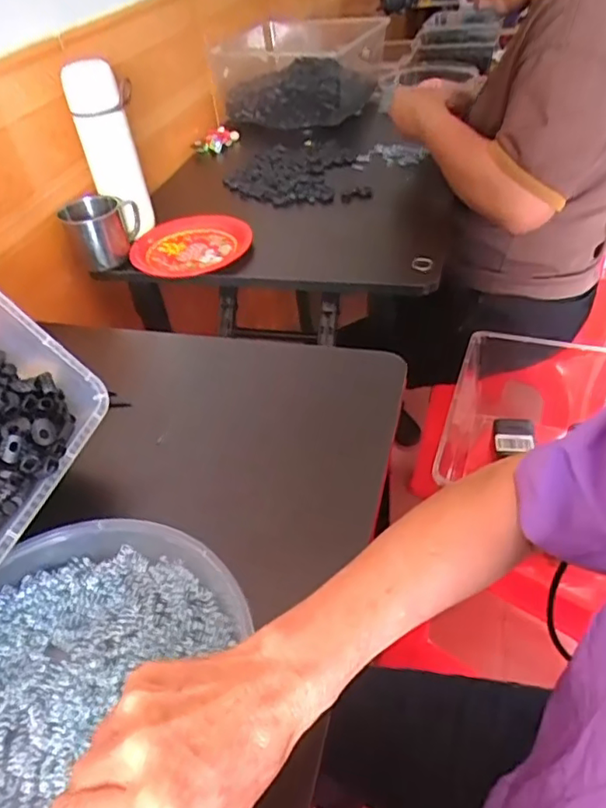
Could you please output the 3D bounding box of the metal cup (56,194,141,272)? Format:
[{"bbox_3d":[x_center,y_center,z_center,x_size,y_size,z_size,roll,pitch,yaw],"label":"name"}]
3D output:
[{"bbox_3d":[-0.280,-0.246,0.823,0.100,0.081,0.090,-15,43,-9],"label":"metal cup"}]

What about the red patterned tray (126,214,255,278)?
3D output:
[{"bbox_3d":[-0.161,-0.236,0.836,0.166,0.020,0.158,-14,42,-8],"label":"red patterned tray"}]

